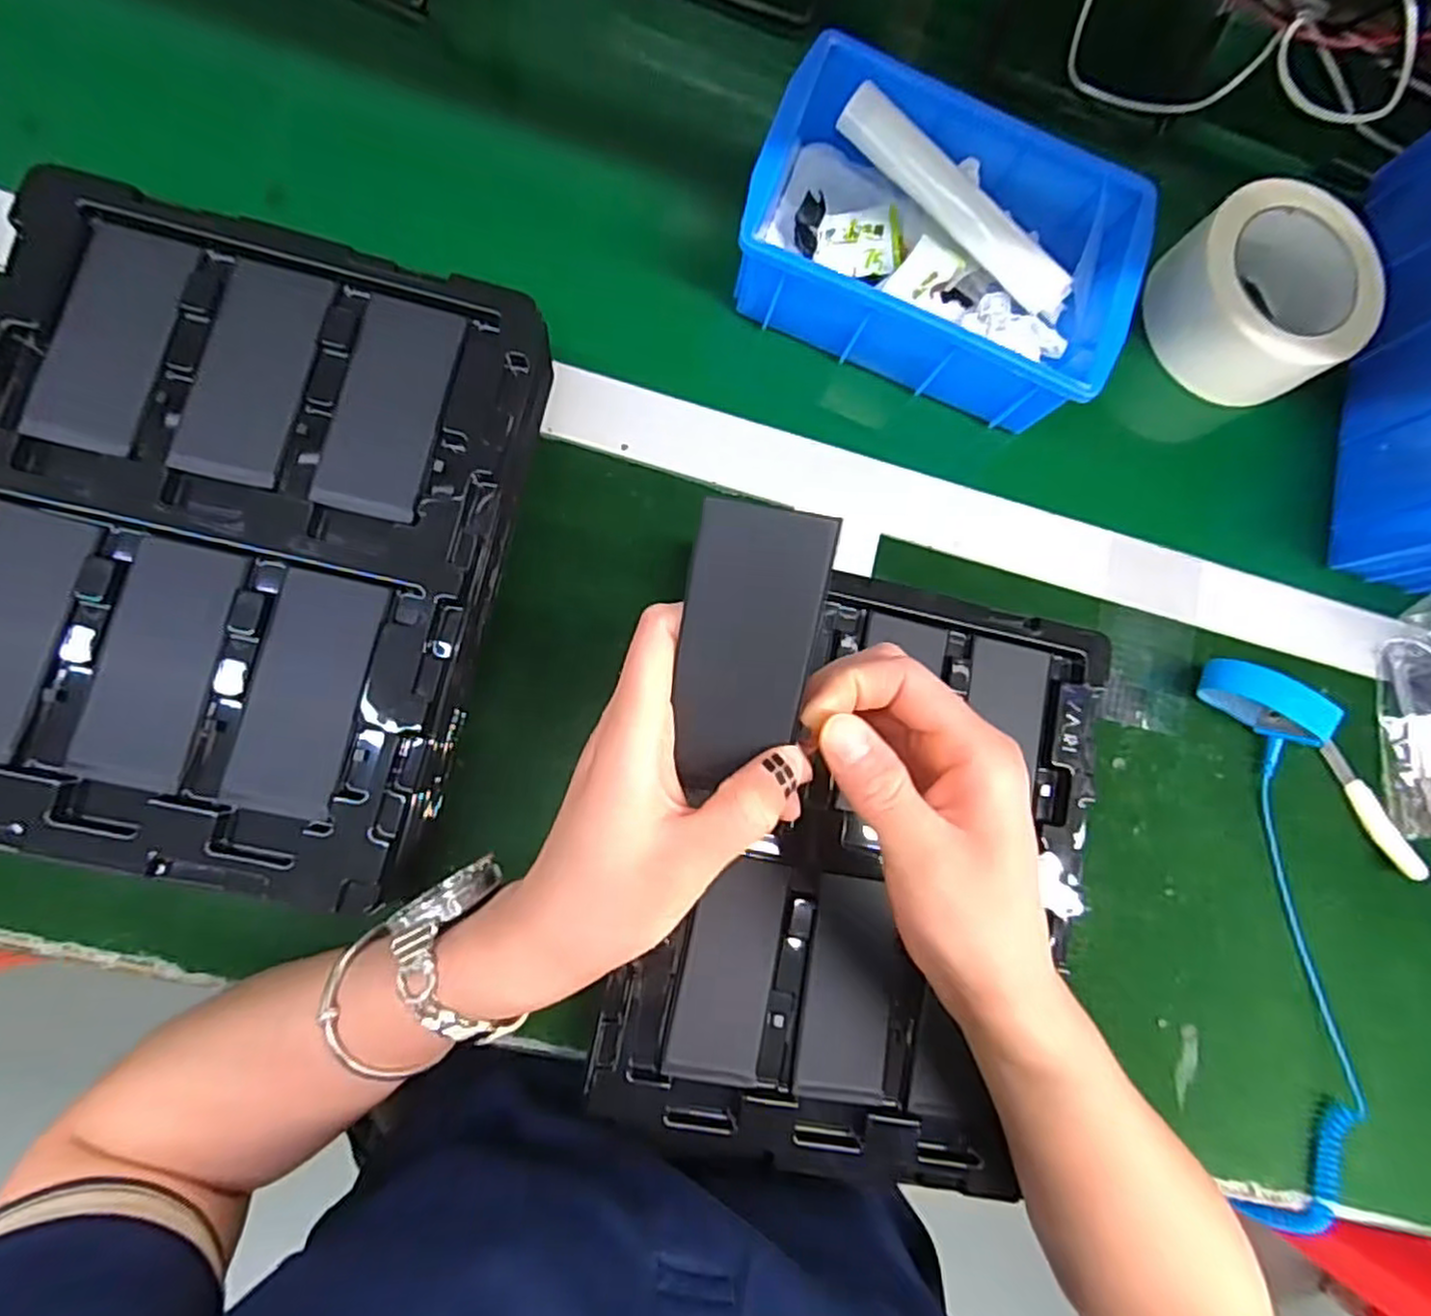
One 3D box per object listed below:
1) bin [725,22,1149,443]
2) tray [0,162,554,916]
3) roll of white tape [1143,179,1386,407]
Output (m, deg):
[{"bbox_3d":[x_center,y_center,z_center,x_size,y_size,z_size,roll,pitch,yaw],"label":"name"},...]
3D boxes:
[{"bbox_3d":[0.121,-0.224,0.389,0.203,0.053,0.146,21,85,-5],"label":"bin"},{"bbox_3d":[-0.211,-0.051,0.319,0.224,0.065,0.273,12,82,-7],"label":"tray"},{"bbox_3d":[0.320,-0.211,0.423,0.105,0.045,0.107,1,83,-9],"label":"roll of white tape"}]

